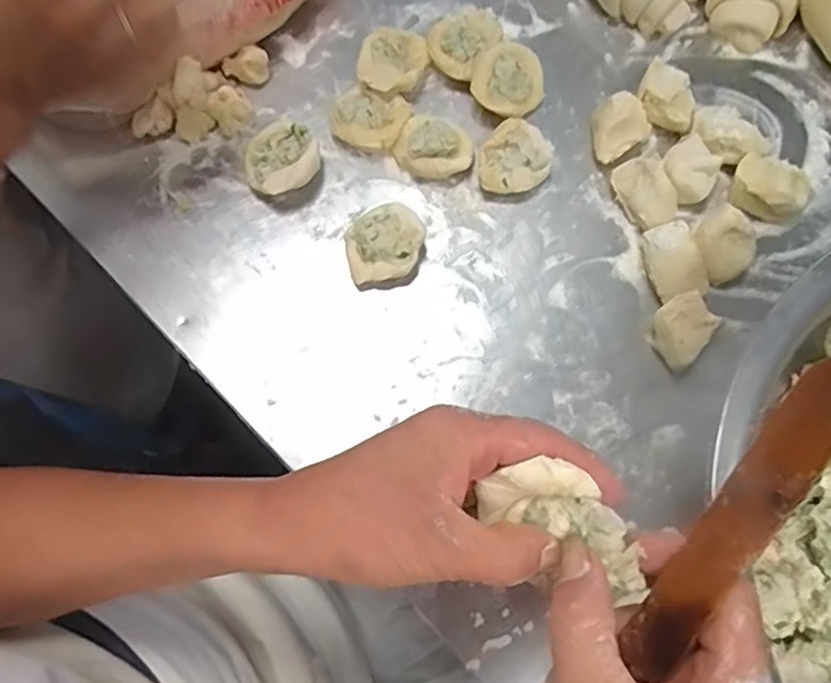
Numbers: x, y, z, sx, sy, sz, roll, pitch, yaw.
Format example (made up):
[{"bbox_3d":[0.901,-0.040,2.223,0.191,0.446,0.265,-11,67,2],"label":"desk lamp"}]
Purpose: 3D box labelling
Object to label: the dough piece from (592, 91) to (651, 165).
[{"bbox_3d":[0.148,-0.158,0.484,0.044,0.029,0.038,-29,77,-8],"label":"dough piece"}]

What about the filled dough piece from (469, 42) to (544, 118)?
[{"bbox_3d":[0.070,-0.196,0.492,0.054,0.029,0.050,0,75,0],"label":"filled dough piece"}]

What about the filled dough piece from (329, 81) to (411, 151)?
[{"bbox_3d":[-0.034,-0.167,0.492,0.054,0.023,0.045,7,75,2],"label":"filled dough piece"}]

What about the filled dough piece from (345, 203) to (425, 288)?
[{"bbox_3d":[-0.022,-0.069,0.464,0.055,0.027,0.049,-12,75,-3],"label":"filled dough piece"}]

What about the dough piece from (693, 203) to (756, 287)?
[{"bbox_3d":[0.214,-0.066,0.454,0.041,0.032,0.041,-38,78,-9],"label":"dough piece"}]

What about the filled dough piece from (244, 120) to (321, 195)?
[{"bbox_3d":[-0.098,-0.132,0.479,0.054,0.029,0.049,-31,77,-8],"label":"filled dough piece"}]

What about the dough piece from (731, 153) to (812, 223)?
[{"bbox_3d":[0.259,-0.111,0.471,0.056,0.029,0.038,15,75,4],"label":"dough piece"}]

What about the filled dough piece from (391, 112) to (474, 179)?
[{"bbox_3d":[0.012,-0.145,0.484,0.049,0.027,0.054,-37,78,-9],"label":"filled dough piece"}]

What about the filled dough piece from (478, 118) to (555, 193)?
[{"bbox_3d":[0.074,-0.135,0.480,0.052,0.031,0.051,0,75,0],"label":"filled dough piece"}]

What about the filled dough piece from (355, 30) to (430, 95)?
[{"bbox_3d":[-0.016,-0.213,0.496,0.051,0.026,0.050,0,75,0],"label":"filled dough piece"}]

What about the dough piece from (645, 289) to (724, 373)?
[{"bbox_3d":[0.182,-0.008,0.445,0.041,0.030,0.040,-36,78,-9],"label":"dough piece"}]

